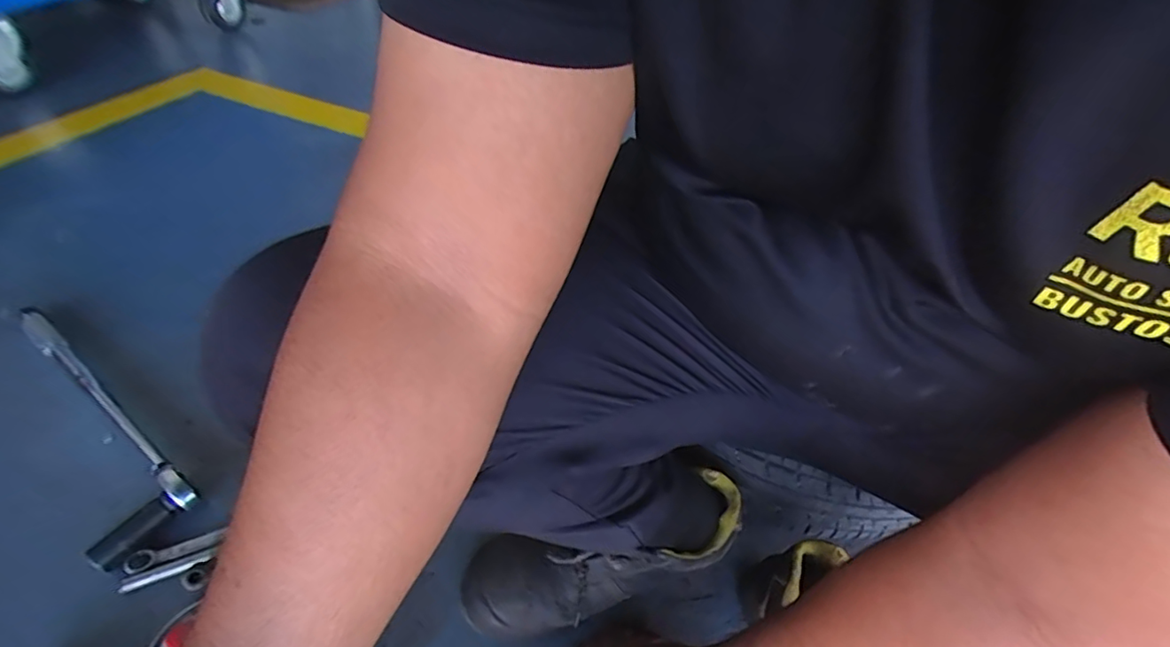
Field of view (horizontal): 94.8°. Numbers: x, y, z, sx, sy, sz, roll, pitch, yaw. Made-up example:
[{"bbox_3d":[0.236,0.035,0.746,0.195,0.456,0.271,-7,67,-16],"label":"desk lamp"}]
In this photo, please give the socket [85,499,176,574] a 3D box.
[{"bbox_3d":[-0.462,0.215,0.547,0.027,0.022,0.072,25,47,18],"label":"socket"}]

